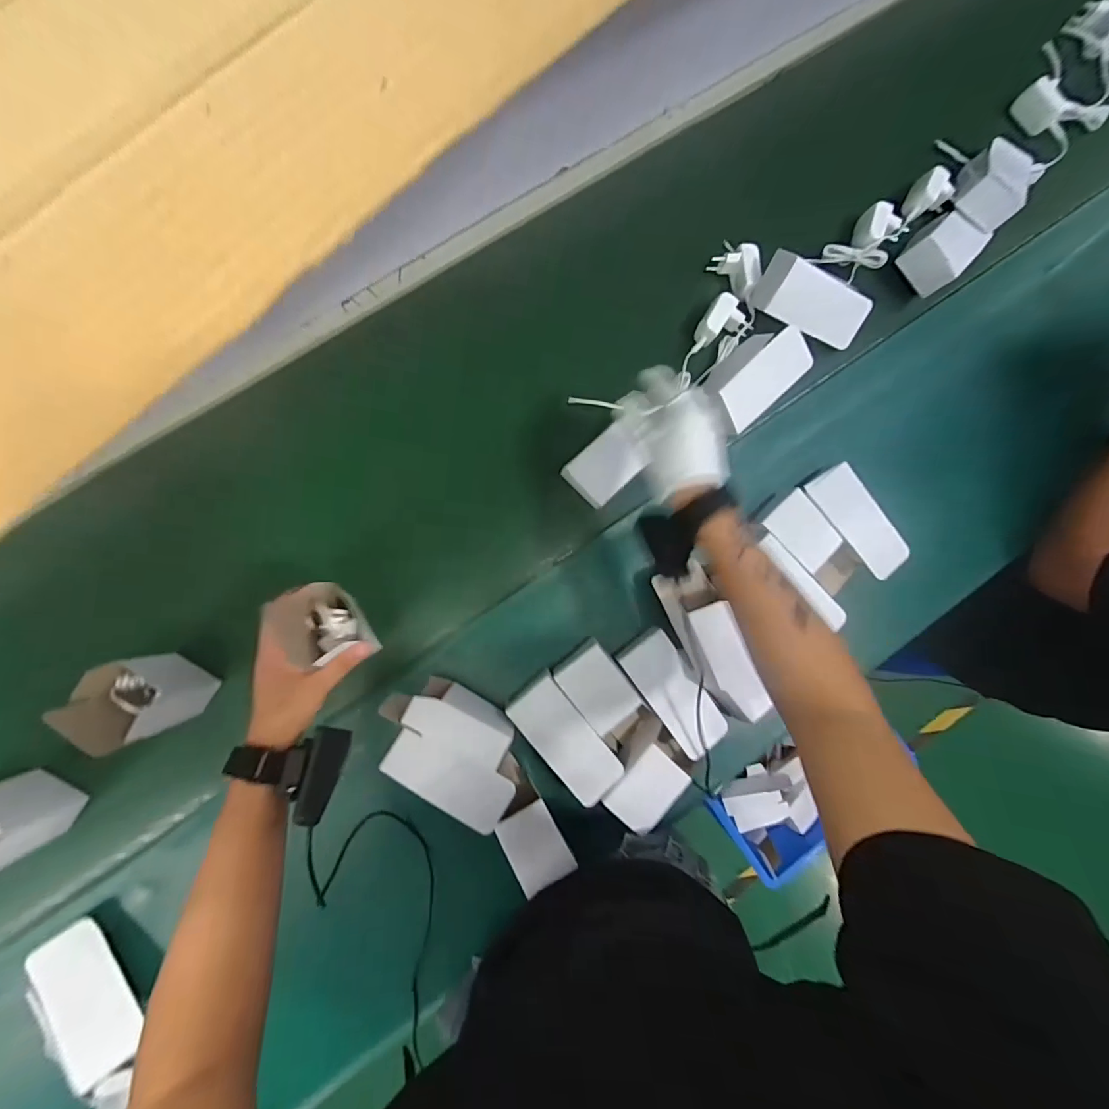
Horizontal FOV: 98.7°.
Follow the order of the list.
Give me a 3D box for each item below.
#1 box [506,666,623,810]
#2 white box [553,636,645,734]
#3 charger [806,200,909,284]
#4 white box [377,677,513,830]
[{"bbox_3d":[0.012,0.214,0.560,0.066,0.043,0.145,-39,90,-7],"label":"box"},{"bbox_3d":[0.050,0.155,0.561,0.064,0.033,0.091,-36,90,-7],"label":"white box"},{"bbox_3d":[0.419,-0.422,0.643,0.071,0.034,0.119,43,83,-1],"label":"charger"},{"bbox_3d":[-0.116,0.218,0.538,0.175,0.065,0.128,36,84,-2],"label":"white box"}]

